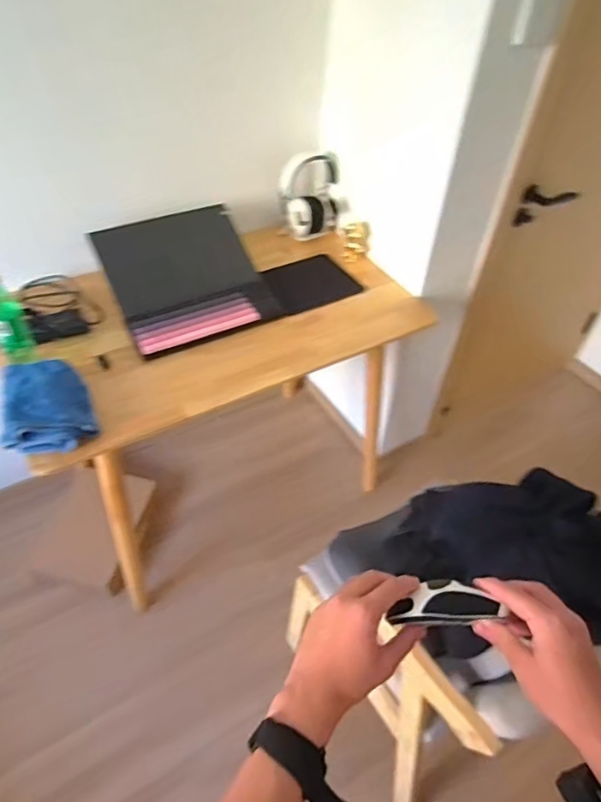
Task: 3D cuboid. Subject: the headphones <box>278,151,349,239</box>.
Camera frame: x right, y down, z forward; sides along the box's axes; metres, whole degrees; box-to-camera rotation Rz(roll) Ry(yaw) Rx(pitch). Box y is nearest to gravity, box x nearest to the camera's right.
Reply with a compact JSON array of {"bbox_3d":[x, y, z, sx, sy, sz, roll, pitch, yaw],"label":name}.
[{"bbox_3d":[0.032,-0.608,1.582,0.189,0.220,0.111,-11,48,-14],"label":"headphones"}]

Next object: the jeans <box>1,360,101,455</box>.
[{"bbox_3d":[-0.505,0.002,1.058,0.159,0.094,0.196,-14,49,-17],"label":"jeans"}]

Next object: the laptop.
[{"bbox_3d":[-0.279,-0.320,1.334,0.377,0.187,0.341,-21,51,-22],"label":"laptop"}]

